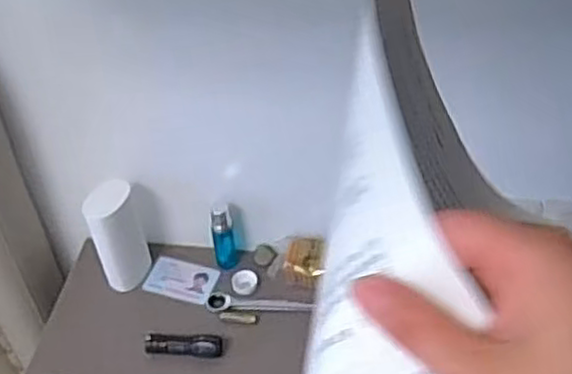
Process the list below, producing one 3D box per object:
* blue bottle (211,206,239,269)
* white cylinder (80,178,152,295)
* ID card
[{"bbox_3d":[-0.077,0.066,0.893,0.029,0.095,0.033,-6,45,-2],"label":"blue bottle"},{"bbox_3d":[-0.204,0.061,0.869,0.059,0.141,0.059,-13,46,-9],"label":"white cylinder"},{"bbox_3d":[-0.134,0.120,0.910,0.089,0.005,0.065,11,42,17],"label":"ID card"}]

